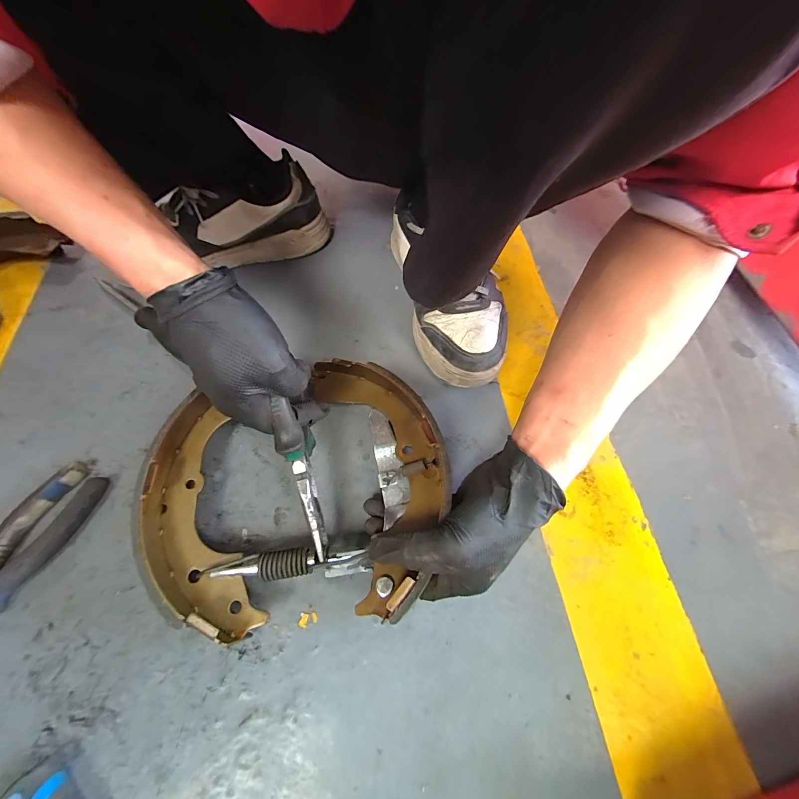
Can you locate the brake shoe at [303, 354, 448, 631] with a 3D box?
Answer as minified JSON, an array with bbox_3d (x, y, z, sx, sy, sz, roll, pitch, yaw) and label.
[{"bbox_3d":[-0.015,0.050,0.315,0.096,0.048,0.235,-16,65,-10],"label":"brake shoe"}]

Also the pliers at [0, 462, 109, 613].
[{"bbox_3d":[-0.332,0.143,0.295,0.047,0.022,0.183,24,65,10],"label":"pliers"}]

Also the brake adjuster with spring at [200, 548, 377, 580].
[{"bbox_3d":[-0.088,0.132,0.282,0.129,0.022,0.020,1,63,-5],"label":"brake adjuster with spring"}]

